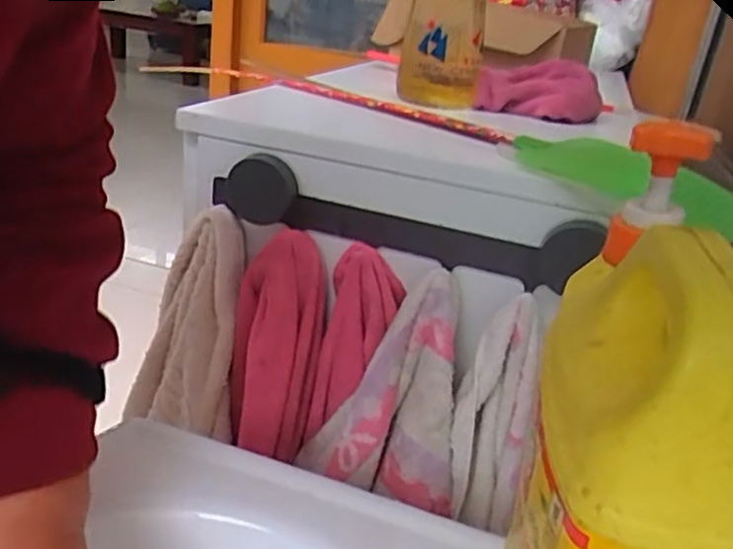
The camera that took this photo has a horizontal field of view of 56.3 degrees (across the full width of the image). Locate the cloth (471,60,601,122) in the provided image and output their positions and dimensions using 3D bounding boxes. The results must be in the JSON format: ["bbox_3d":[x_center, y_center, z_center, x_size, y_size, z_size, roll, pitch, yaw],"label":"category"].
[{"bbox_3d":[0.188,-0.202,0.738,0.126,0.049,0.114,13,24,13],"label":"cloth"}]

